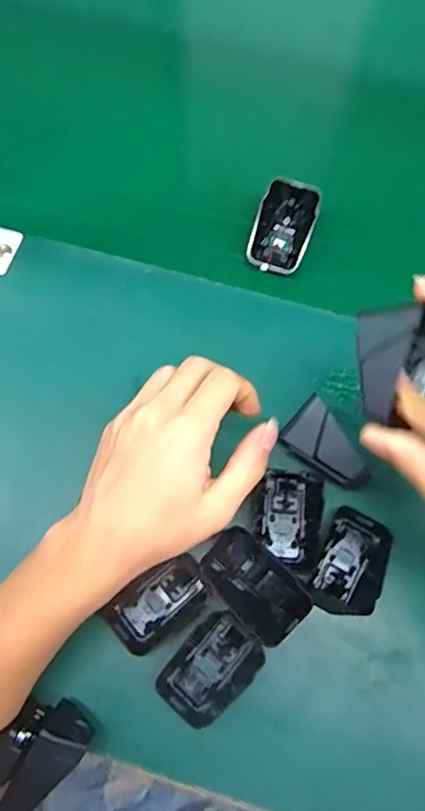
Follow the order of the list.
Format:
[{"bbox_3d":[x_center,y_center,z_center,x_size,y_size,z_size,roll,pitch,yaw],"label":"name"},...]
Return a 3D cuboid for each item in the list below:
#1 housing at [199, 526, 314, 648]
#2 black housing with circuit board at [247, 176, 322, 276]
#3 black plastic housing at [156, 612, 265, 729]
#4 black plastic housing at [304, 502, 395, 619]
[{"bbox_3d":[0.028,0.119,0.380,0.042,0.031,0.071,-41,77,-12],"label":"housing"},{"bbox_3d":[0.062,-0.150,0.488,0.050,0.025,0.078,17,92,-17],"label":"black housing with circuit board"},{"bbox_3d":[-0.001,0.169,0.368,0.066,0.028,0.046,-43,77,-12],"label":"black plastic housing"},{"bbox_3d":[0.098,0.109,0.396,0.047,0.020,0.071,26,74,8],"label":"black plastic housing"}]

